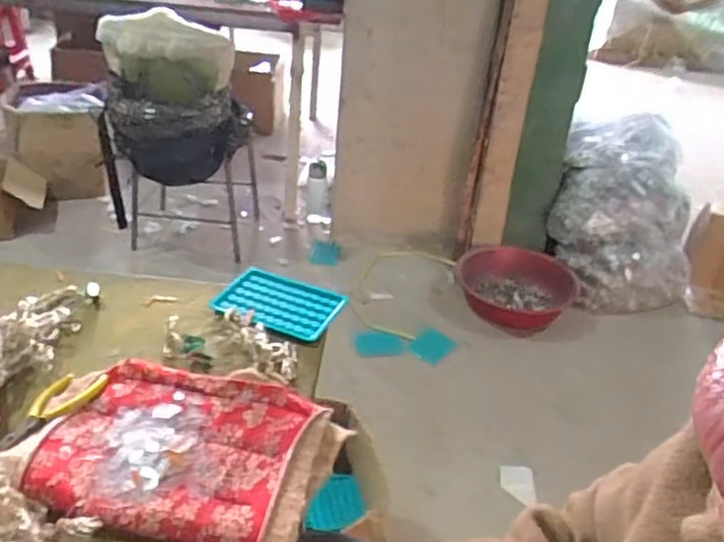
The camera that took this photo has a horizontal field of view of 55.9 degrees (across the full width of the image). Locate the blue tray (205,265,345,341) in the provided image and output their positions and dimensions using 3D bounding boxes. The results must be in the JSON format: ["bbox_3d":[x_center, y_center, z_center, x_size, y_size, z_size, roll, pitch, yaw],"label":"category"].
[{"bbox_3d":[-0.089,0.033,0.750,0.127,0.011,0.087,16,32,16],"label":"blue tray"}]

